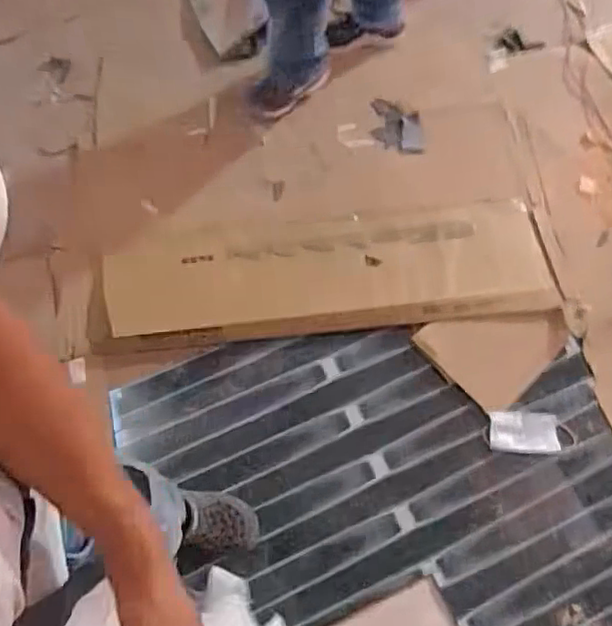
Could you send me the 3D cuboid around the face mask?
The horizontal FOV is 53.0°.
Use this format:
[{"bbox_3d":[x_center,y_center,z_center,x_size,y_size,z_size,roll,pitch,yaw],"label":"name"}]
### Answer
[{"bbox_3d":[0.558,0.298,1.534,0.219,0.010,0.100,3,70,0],"label":"face mask"}]

